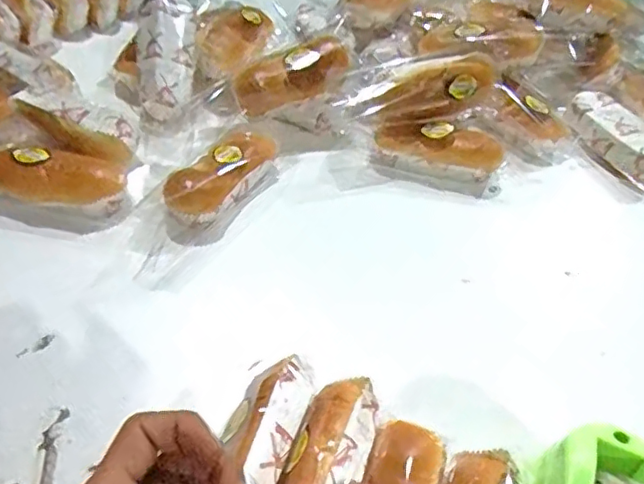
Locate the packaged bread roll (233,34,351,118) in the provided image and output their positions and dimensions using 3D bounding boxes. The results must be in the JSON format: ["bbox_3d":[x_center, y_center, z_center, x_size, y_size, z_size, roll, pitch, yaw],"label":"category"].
[{"bbox_3d":[-0.035,-0.195,0.690,0.137,0.045,0.050,-26,55,-6],"label":"packaged bread roll"}]

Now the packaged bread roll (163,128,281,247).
[{"bbox_3d":[-0.104,-0.069,0.632,0.073,0.045,0.172,26,52,16],"label":"packaged bread roll"}]

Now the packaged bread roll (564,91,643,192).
[{"bbox_3d":[0.358,-0.129,0.726,0.071,0.043,0.152,-13,52,-16],"label":"packaged bread roll"}]

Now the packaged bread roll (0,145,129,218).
[{"bbox_3d":[-0.276,-0.063,0.610,0.148,0.046,0.054,11,49,3],"label":"packaged bread roll"}]

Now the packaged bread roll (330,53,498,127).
[{"bbox_3d":[0.111,-0.170,0.675,0.183,0.068,0.059,-11,49,11],"label":"packaged bread roll"}]

